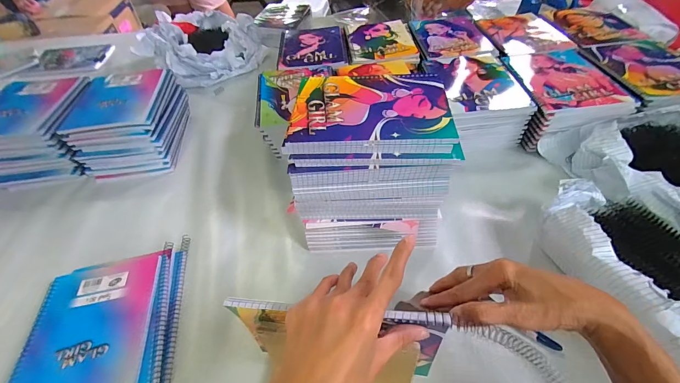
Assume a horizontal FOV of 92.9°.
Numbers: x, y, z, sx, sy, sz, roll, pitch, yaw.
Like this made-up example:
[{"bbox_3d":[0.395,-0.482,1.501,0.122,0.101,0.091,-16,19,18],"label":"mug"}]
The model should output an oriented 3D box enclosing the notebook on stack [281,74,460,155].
[{"bbox_3d":[0.037,-0.104,0.415,0.195,0.020,0.149,0,46,7],"label":"notebook on stack"}]

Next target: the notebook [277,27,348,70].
[{"bbox_3d":[-0.066,-0.347,0.769,0.152,0.011,0.211,-4,46,-1],"label":"notebook"}]

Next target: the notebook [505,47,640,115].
[{"bbox_3d":[0.420,-0.215,0.608,0.166,0.012,0.204,-2,46,1],"label":"notebook"}]

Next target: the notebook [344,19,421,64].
[{"bbox_3d":[0.095,-0.360,0.767,0.150,0.010,0.213,-4,46,0],"label":"notebook"}]

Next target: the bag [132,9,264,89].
[{"bbox_3d":[-0.393,-0.413,0.921,0.308,0.109,0.303,-37,55,-27],"label":"bag"}]

